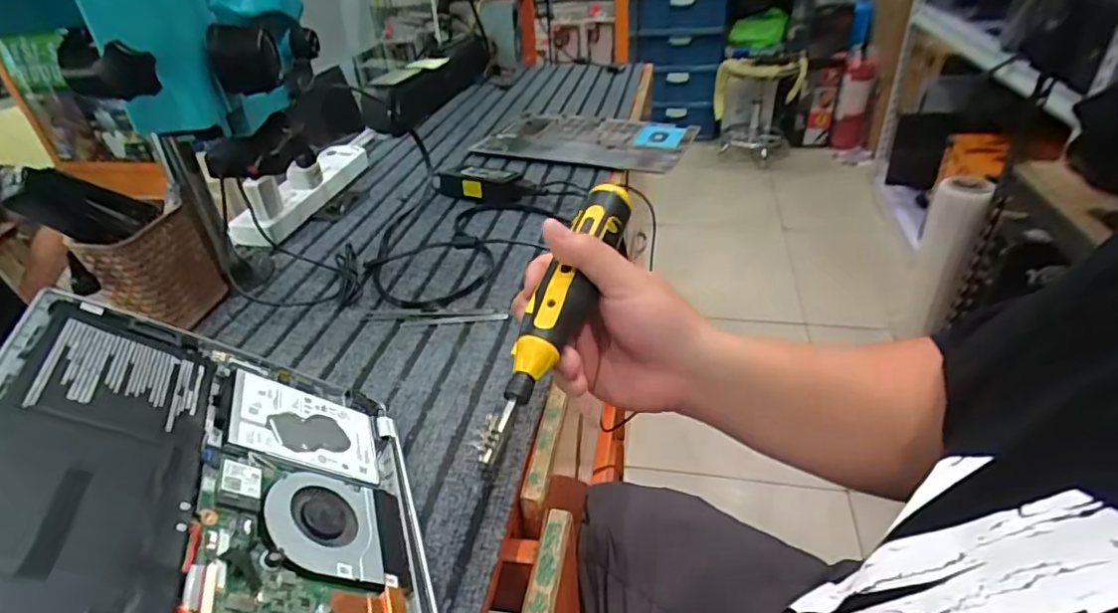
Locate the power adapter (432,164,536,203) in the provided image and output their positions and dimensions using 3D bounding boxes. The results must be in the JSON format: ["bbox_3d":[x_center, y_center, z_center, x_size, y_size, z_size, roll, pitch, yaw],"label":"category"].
[{"bbox_3d":[-0.104,-0.159,0.754,0.138,0.038,0.035,10,38,15],"label":"power adapter"}]

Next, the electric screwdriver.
[{"bbox_3d":[0.003,-0.006,0.354,0.031,0.032,0.231,13,50,18],"label":"electric screwdriver"}]

